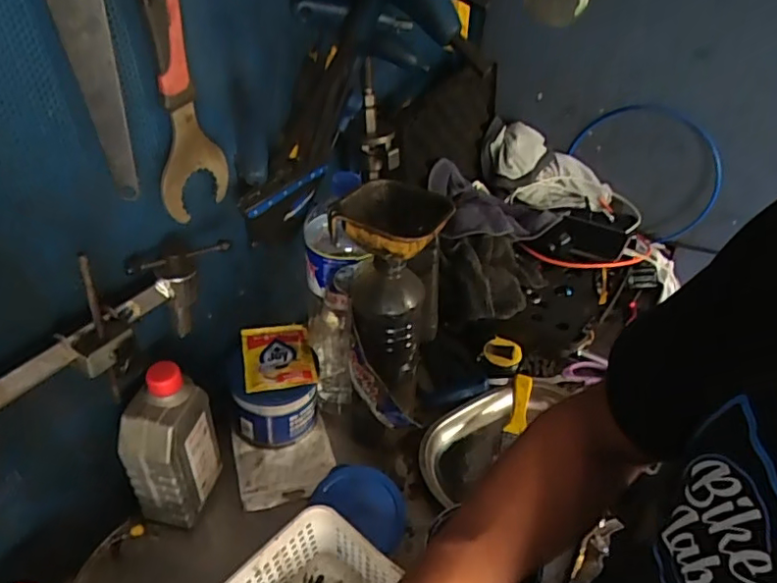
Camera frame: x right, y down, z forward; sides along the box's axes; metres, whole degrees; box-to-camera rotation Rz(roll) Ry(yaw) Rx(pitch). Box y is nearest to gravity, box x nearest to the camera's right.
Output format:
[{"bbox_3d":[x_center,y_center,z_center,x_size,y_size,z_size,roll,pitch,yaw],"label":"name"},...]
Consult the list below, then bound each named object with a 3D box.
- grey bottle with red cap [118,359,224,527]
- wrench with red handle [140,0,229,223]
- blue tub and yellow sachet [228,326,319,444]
[{"bbox_3d":[-0.212,0.149,0.548,0.054,0.166,0.084,11,40,9],"label":"grey bottle with red cap"},{"bbox_3d":[-0.173,-0.176,0.447,0.018,0.246,0.073,22,43,20],"label":"wrench with red handle"},{"bbox_3d":[-0.135,0.117,0.675,0.099,0.102,0.113,-2,40,-6],"label":"blue tub and yellow sachet"}]

